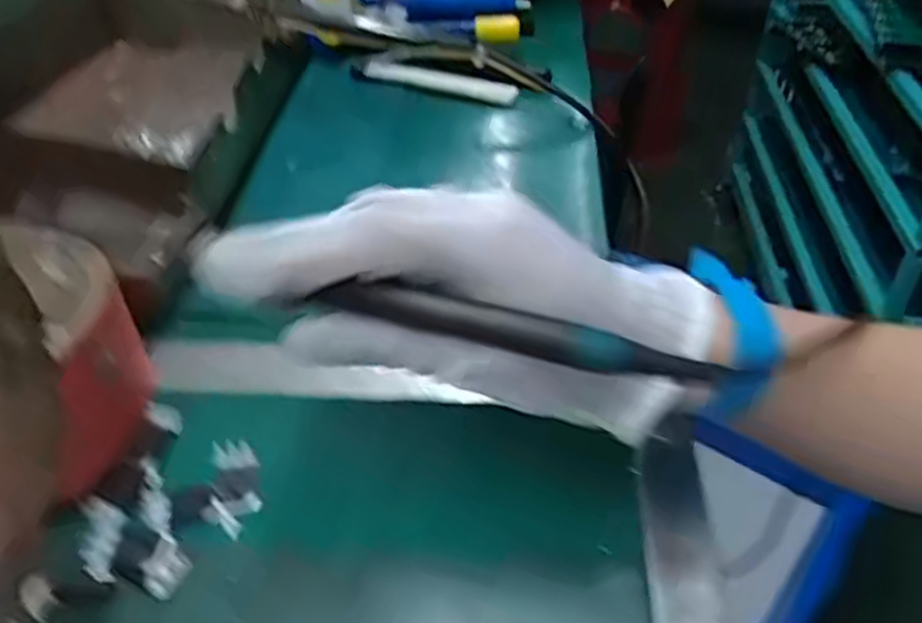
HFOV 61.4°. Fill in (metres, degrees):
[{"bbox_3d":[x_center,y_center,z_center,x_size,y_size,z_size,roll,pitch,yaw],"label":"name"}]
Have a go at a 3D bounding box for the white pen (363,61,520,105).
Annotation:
[{"bbox_3d":[-0.019,-0.168,0.568,0.122,0.020,0.013,18,43,18],"label":"white pen"}]

